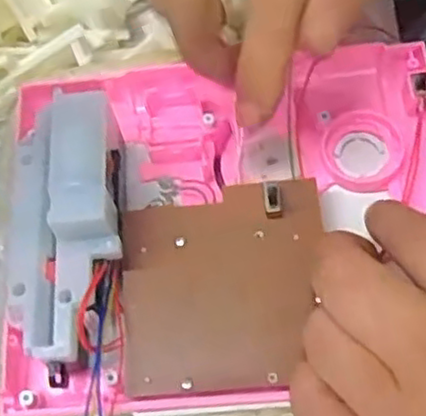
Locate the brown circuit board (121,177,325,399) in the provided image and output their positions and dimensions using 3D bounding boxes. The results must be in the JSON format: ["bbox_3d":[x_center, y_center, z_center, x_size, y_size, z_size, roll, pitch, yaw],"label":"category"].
[{"bbox_3d":[0.004,0.027,0.245,0.070,0.005,0.073,-4,67,0],"label":"brown circuit board"}]

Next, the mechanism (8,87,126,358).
[{"bbox_3d":[-0.052,0.006,0.244,0.040,0.037,0.094,-4,67,0],"label":"mechanism"}]

